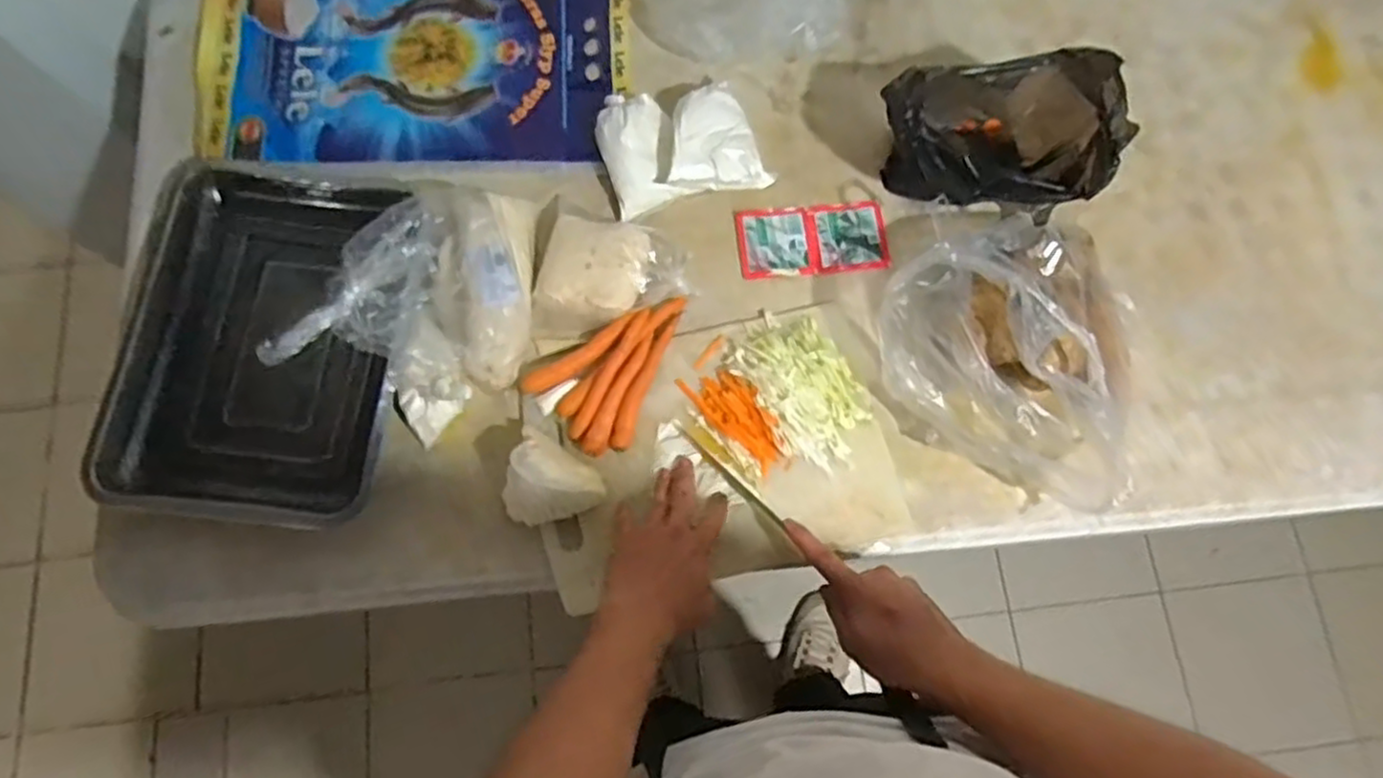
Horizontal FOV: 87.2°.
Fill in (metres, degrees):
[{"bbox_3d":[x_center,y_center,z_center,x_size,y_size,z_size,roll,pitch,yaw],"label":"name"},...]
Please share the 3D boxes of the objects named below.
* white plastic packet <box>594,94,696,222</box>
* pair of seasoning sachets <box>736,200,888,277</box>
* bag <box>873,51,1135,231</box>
[{"bbox_3d":[-0.055,-0.253,0.764,0.078,0.044,0.132,-18,79,-7],"label":"white plastic packet"},{"bbox_3d":[0.130,-0.162,0.783,0.157,0.009,0.079,-6,76,-4],"label":"pair of seasoning sachets"},{"bbox_3d":[0.295,-0.243,0.716,0.172,0.185,0.193,-35,80,-11],"label":"bag"}]

